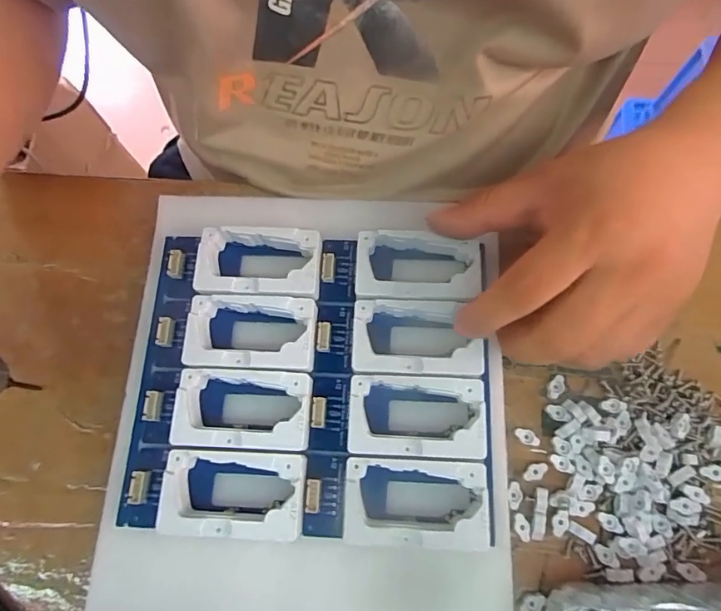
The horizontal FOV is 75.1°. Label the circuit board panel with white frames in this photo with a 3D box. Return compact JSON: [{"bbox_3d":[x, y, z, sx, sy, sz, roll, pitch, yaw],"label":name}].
[{"bbox_3d":[-0.029,0.036,0.252,0.186,0.019,0.159,2,73,3],"label":"circuit board panel with white frames"}]

